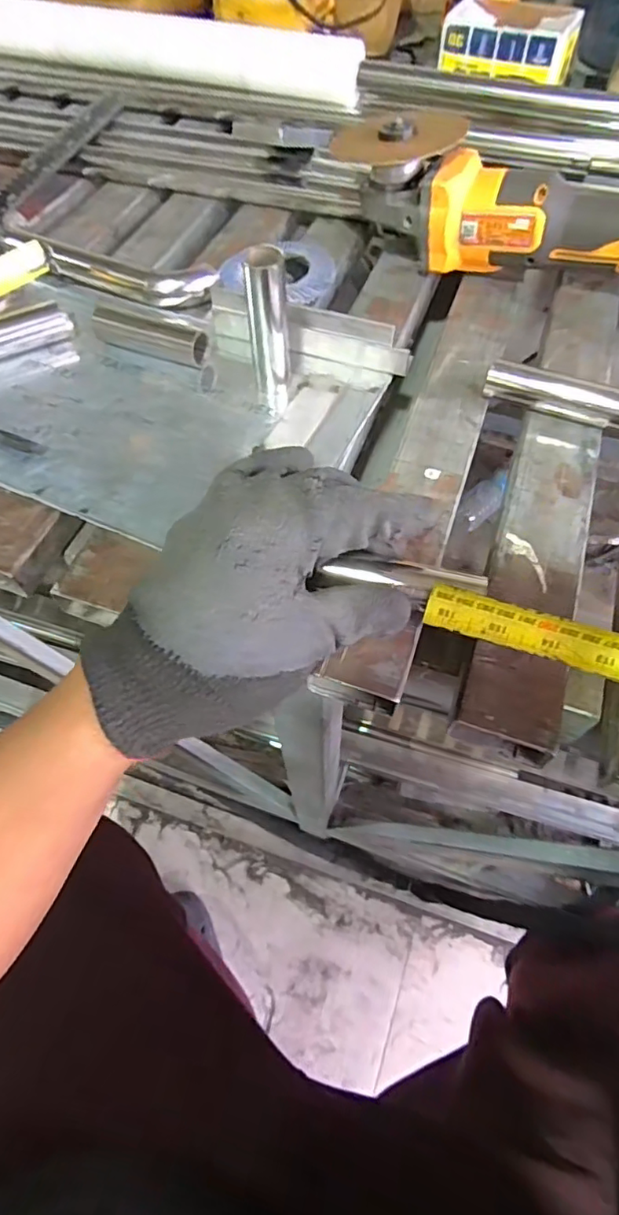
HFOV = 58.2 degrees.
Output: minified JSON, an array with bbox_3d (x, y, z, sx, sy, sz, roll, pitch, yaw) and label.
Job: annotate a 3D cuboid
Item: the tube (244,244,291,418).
[{"bbox_3d":[-0.026,-0.179,0.354,0.026,0.081,0.025,-5,59,-2],"label":"tube"}]

